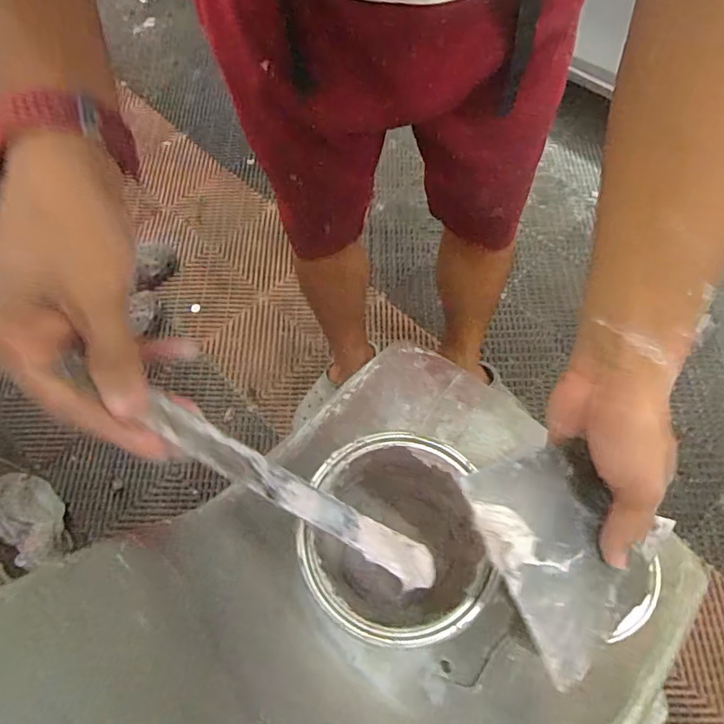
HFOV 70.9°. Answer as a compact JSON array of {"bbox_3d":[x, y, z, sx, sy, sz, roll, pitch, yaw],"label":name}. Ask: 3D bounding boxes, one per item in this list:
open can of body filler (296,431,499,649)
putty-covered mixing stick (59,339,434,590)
[{"bbox_3d":[0.035,0.175,0.498,0.156,0.195,0.171,0,63,1],"label":"open can of body filler"},{"bbox_3d":[-0.035,0.088,0.324,0.223,0.010,0.026,38,40,-24],"label":"putty-covered mixing stick"}]

